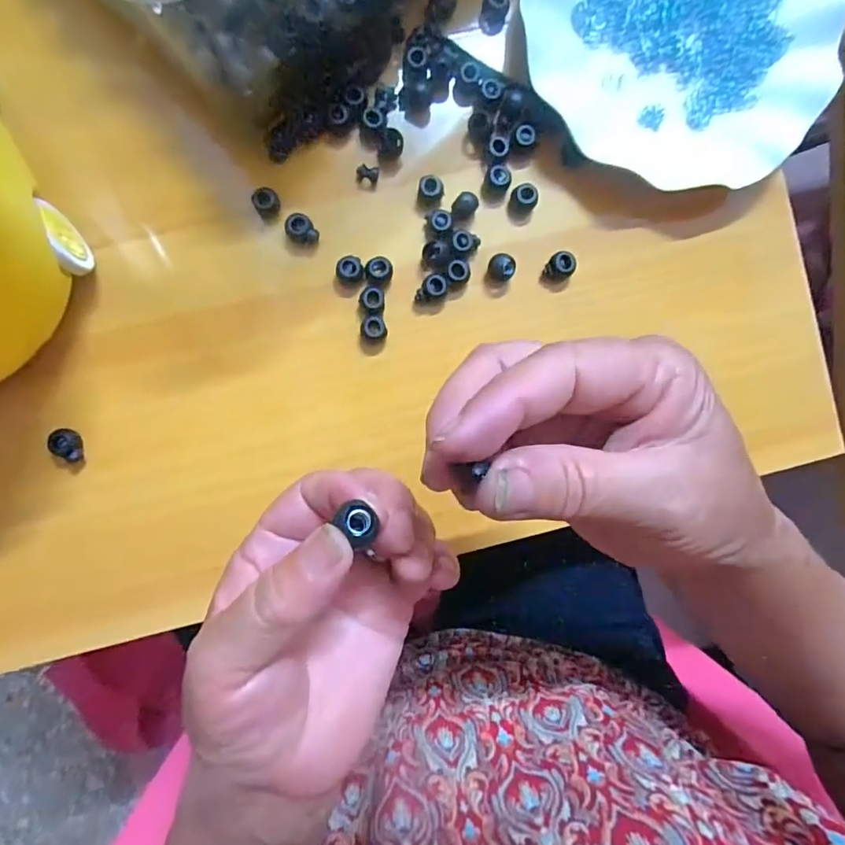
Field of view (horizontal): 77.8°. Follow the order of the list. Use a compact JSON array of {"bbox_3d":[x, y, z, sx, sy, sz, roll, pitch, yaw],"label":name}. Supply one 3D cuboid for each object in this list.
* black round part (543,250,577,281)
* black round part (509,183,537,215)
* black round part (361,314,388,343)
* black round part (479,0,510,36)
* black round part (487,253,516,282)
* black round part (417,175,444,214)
[{"bbox_3d":[0.082,-0.093,0.310,0.016,0.012,0.014,14,88,-4],"label":"black round part"},{"bbox_3d":[0.060,-0.131,0.307,0.014,0.012,0.014,0,89,-4],"label":"black round part"},{"bbox_3d":[-0.028,-0.054,0.302,0.015,0.011,0.014,0,89,-4],"label":"black round part"},{"bbox_3d":[0.042,-0.242,0.309,0.015,0.016,0.014,0,89,-4],"label":"black round part"},{"bbox_3d":[0.046,-0.091,0.307,0.016,0.012,0.013,42,87,-3],"label":"black round part"},{"bbox_3d":[0.005,-0.132,0.303,0.015,0.012,0.016,0,89,-4],"label":"black round part"}]

